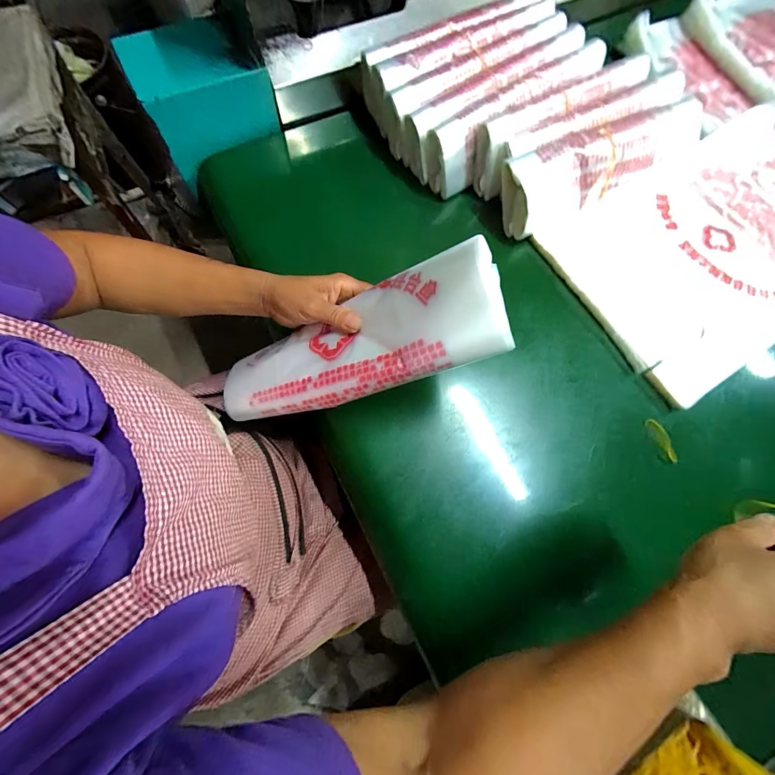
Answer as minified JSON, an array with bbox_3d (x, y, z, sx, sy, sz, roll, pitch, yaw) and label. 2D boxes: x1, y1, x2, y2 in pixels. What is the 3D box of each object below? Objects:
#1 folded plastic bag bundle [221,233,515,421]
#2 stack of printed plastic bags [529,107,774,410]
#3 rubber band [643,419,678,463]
[{"bbox_3d":[-0.042,-0.040,0.322,0.294,0.039,0.100,-18,73,23],"label":"folded plastic bag bundle"},{"bbox_3d":[0.473,-0.209,0.467,0.456,0.066,0.289,-30,77,-10],"label":"stack of printed plastic bags"},{"bbox_3d":[0.333,0.063,0.409,0.019,0.007,0.054,-20,75,-8],"label":"rubber band"}]

